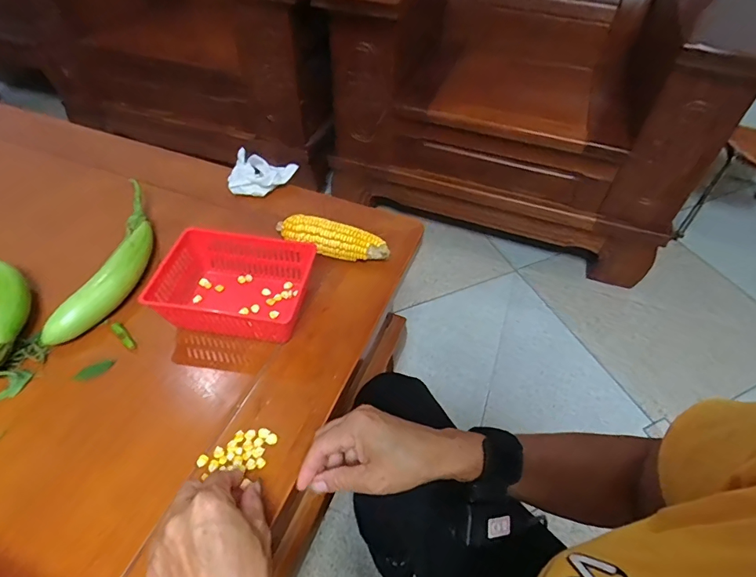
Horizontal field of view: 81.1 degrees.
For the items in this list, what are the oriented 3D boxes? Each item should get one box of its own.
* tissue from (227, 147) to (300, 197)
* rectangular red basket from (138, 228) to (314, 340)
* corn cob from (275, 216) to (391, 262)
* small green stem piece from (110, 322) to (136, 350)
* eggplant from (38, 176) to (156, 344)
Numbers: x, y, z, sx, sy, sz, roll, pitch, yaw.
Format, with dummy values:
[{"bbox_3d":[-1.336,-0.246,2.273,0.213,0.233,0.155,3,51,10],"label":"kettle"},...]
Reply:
[{"bbox_3d":[-0.172,-0.166,0.641,0.091,0.030,0.067,14,50,9],"label":"tissue"},{"bbox_3d":[-0.157,-0.001,0.492,0.159,0.057,0.113,4,49,1],"label":"rectangular red basket"},{"bbox_3d":[-0.059,-0.058,0.561,0.146,0.044,0.034,17,51,12],"label":"corn cob"},{"bbox_3d":[-0.273,0.052,0.474,0.010,0.010,0.041,-35,59,-27],"label":"small green stem piece"},{"bbox_3d":[-0.310,-0.035,0.535,0.065,0.041,0.241,3,49,0],"label":"eggplant"}]

